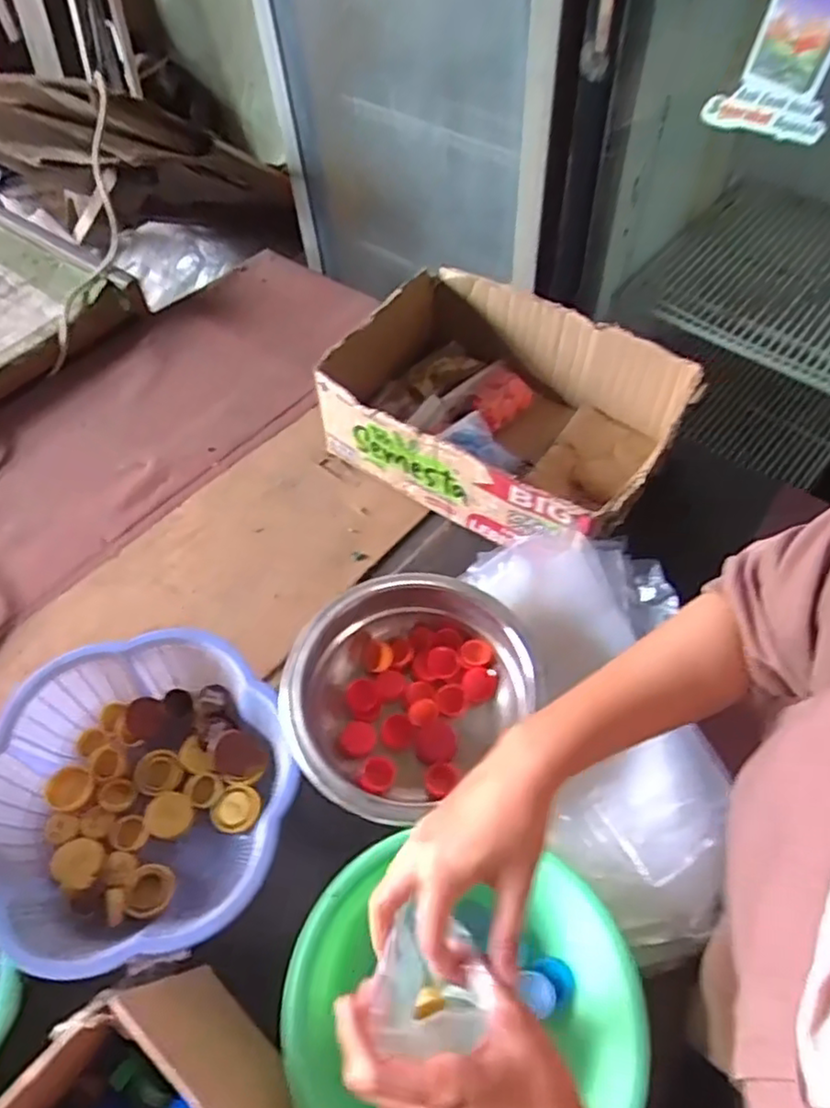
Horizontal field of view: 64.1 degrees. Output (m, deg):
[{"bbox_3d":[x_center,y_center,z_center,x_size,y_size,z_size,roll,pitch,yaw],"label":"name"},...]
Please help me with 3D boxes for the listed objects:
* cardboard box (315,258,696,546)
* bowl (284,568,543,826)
[{"bbox_3d":[0.109,-0.173,0.790,0.379,0.134,0.282,29,62,20],"label":"cardboard box"},{"bbox_3d":[-0.002,0.131,0.614,0.225,0.082,0.212,-1,56,1],"label":"bowl"}]

